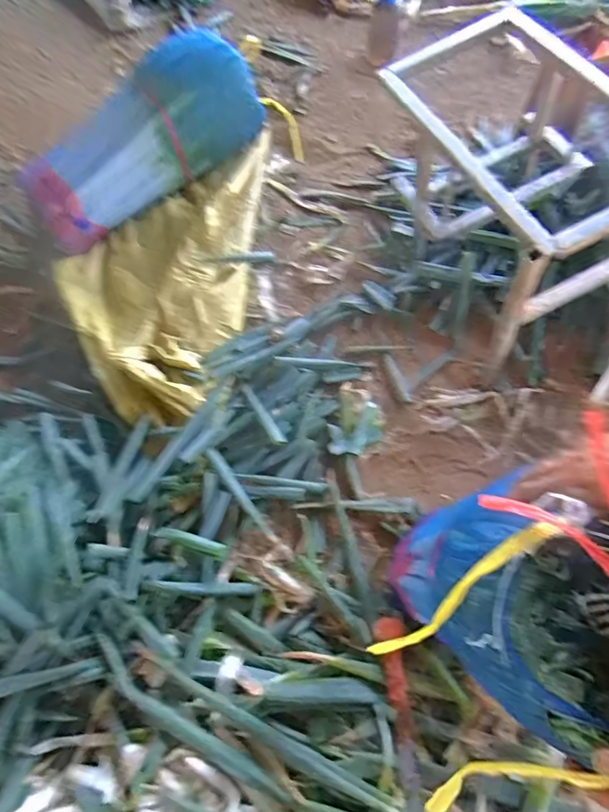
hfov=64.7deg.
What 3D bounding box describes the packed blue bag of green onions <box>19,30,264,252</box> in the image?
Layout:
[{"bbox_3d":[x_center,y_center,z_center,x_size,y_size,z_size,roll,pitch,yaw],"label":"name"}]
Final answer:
[{"bbox_3d":[-0.478,-0.769,1.369,0.707,0.245,0.325,-33,74,5],"label":"packed blue bag of green onions"}]

